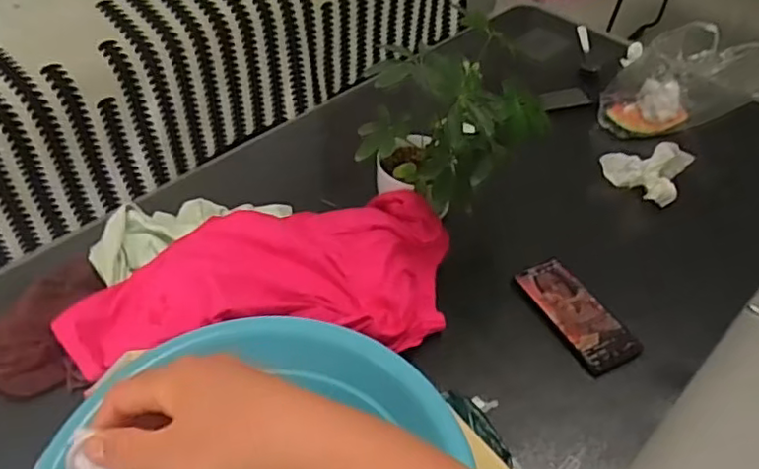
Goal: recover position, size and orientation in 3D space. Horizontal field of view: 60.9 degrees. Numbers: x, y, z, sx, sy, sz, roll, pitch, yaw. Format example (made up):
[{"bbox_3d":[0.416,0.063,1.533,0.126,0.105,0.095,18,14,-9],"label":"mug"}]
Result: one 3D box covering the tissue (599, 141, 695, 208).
[{"bbox_3d":[0.379,-0.097,0.936,0.120,0.070,0.094,33,52,25],"label":"tissue"}]

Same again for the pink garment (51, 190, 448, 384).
[{"bbox_3d":[-0.129,0.049,0.741,0.424,0.077,0.182,-5,46,-8],"label":"pink garment"}]

